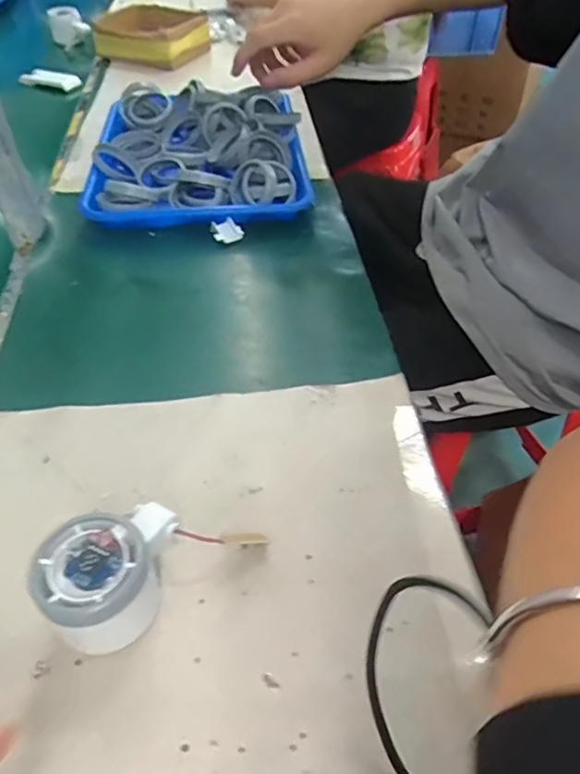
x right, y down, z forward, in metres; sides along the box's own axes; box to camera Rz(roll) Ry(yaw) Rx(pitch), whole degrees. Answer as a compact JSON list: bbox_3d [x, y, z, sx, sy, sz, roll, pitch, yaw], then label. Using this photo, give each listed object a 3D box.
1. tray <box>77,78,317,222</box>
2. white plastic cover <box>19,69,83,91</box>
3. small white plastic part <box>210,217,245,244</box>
[{"bbox_3d":[-0.108,-0.295,0.690,0.246,0.047,0.313,-4,45,-2],"label":"tray"},{"bbox_3d":[-0.406,-0.519,0.945,0.110,0.016,0.036,13,47,14],"label":"white plastic cover"},{"bbox_3d":[-0.066,-0.165,0.594,0.031,0.013,0.024,-23,49,-20],"label":"small white plastic part"}]

